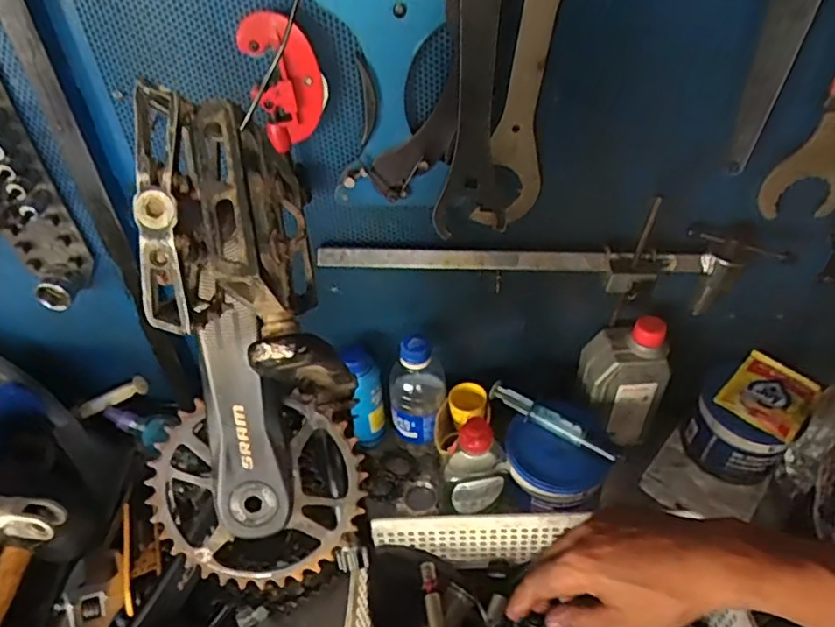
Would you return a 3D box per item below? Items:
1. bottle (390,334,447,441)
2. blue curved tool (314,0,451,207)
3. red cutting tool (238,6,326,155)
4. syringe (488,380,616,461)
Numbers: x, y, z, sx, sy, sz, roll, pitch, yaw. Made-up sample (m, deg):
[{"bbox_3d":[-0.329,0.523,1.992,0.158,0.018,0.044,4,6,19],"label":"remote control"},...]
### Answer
[{"bbox_3d":[-0.001,0.080,0.658,0.064,0.134,0.061,-1,42,3],"label":"bottle"},{"bbox_3d":[-0.025,-0.173,0.478,0.096,0.196,0.016,-1,39,-2],"label":"blue curved tool"},{"bbox_3d":[-0.101,-0.174,0.458,0.057,0.098,0.018,2,42,6],"label":"red cutting tool"},{"bbox_3d":[0.136,0.109,0.616,0.140,0.018,0.014,26,50,29],"label":"syringe"}]

